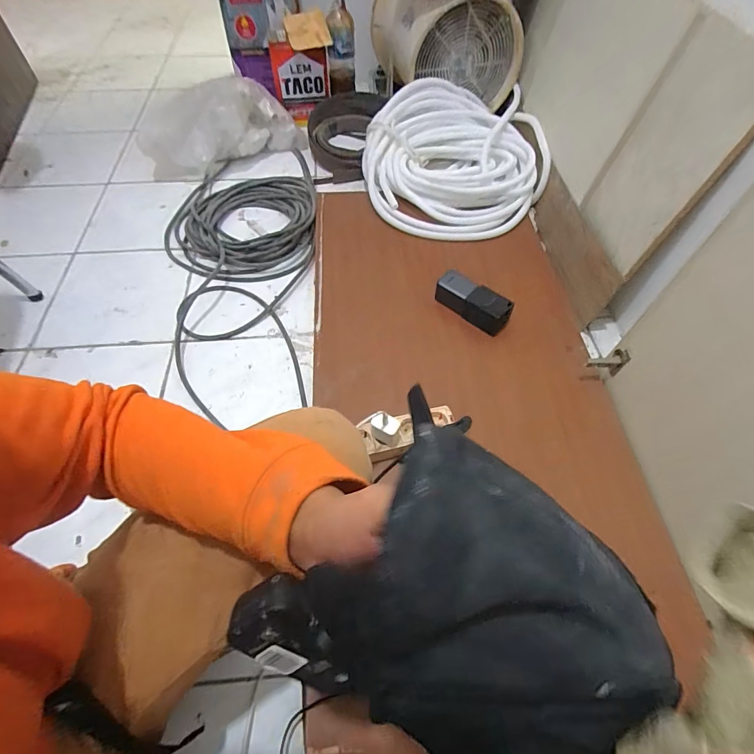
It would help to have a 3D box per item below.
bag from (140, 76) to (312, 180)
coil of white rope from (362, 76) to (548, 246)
[{"bbox_3d":[-0.468,-0.757,1.241,0.471,0.171,0.295,-16,58,-11],"label":"bag"},{"bbox_3d":[0.200,-0.564,1.072,0.438,0.181,0.469,0,56,0],"label":"coil of white rope"}]

